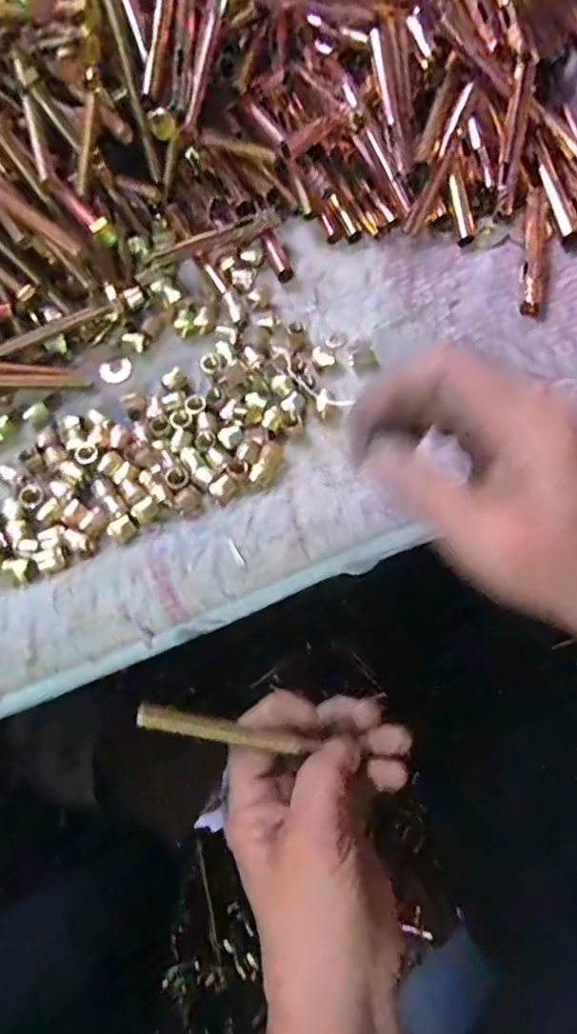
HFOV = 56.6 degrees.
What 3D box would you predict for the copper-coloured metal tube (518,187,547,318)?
[{"bbox_3d":[0.148,-0.160,0.322,0.014,0.010,0.091,11,69,7],"label":"copper-coloured metal tube"}]

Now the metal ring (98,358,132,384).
[{"bbox_3d":[-0.106,-0.090,0.329,0.020,0.004,0.017,-8,68,-1],"label":"metal ring"}]

